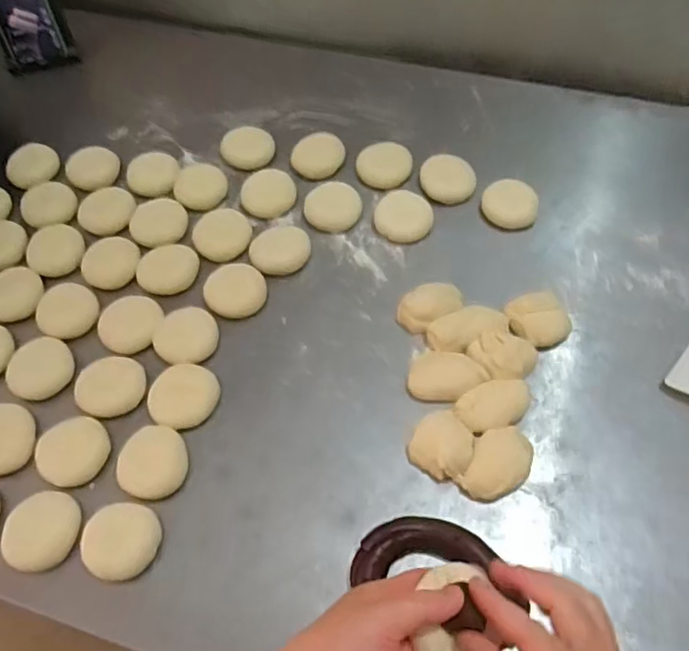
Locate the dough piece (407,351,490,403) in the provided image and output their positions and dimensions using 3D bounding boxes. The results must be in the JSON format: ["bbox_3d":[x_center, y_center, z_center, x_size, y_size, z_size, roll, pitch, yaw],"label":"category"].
[{"bbox_3d":[0.099,0.050,0.600,0.073,0.026,0.041,7,59,7],"label":"dough piece"}]

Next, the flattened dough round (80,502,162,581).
[{"bbox_3d":[-0.197,0.188,0.543,0.063,0.014,0.062,-1,59,2],"label":"flattened dough round"}]

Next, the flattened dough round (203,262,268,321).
[{"bbox_3d":[-0.119,-0.039,0.681,0.064,0.009,0.068,-1,59,2],"label":"flattened dough round"}]

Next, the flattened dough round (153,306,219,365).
[{"bbox_3d":[-0.164,0.011,0.652,0.062,0.011,0.064,-1,59,2],"label":"flattened dough round"}]

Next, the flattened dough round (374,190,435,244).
[{"bbox_3d":[0.069,-0.127,0.724,0.065,0.019,0.066,-1,59,2],"label":"flattened dough round"}]

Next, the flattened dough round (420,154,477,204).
[{"bbox_3d":[0.125,-0.176,0.746,0.065,0.017,0.063,4,59,6],"label":"flattened dough round"}]

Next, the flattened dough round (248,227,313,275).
[{"bbox_3d":[-0.073,-0.087,0.705,0.065,0.009,0.064,-1,59,2],"label":"flattened dough round"}]

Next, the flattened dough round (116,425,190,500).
[{"bbox_3d":[-0.178,0.128,0.581,0.059,0.016,0.067,1,59,4],"label":"flattened dough round"}]

